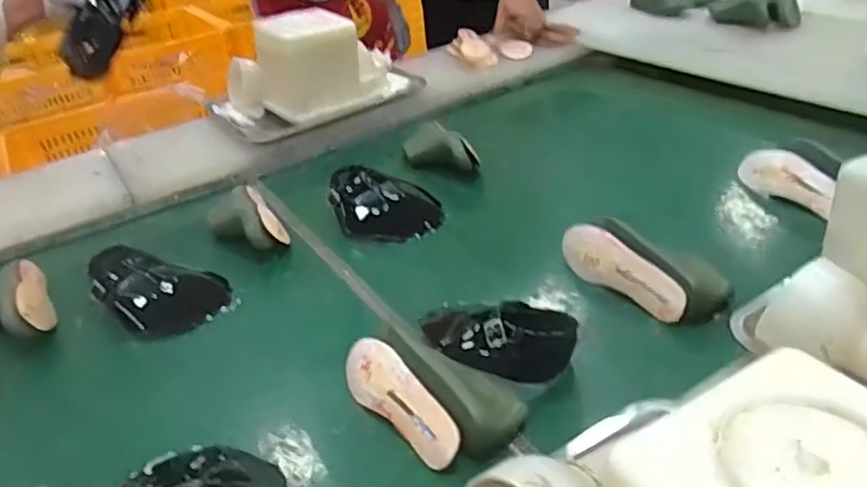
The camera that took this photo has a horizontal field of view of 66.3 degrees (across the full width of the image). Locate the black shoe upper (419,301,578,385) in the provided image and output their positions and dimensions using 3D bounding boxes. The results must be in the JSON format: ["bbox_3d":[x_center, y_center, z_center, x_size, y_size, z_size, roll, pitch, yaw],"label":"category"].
[{"bbox_3d":[0.065,0.100,0.670,0.152,0.070,0.068,-2,32,7],"label":"black shoe upper"}]

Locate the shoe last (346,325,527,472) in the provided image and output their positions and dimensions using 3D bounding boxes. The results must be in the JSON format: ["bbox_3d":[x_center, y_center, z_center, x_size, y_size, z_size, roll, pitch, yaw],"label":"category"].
[{"bbox_3d":[-0.005,0.138,0.661,0.110,0.066,0.203,-30,38,-32],"label":"shoe last"}]

